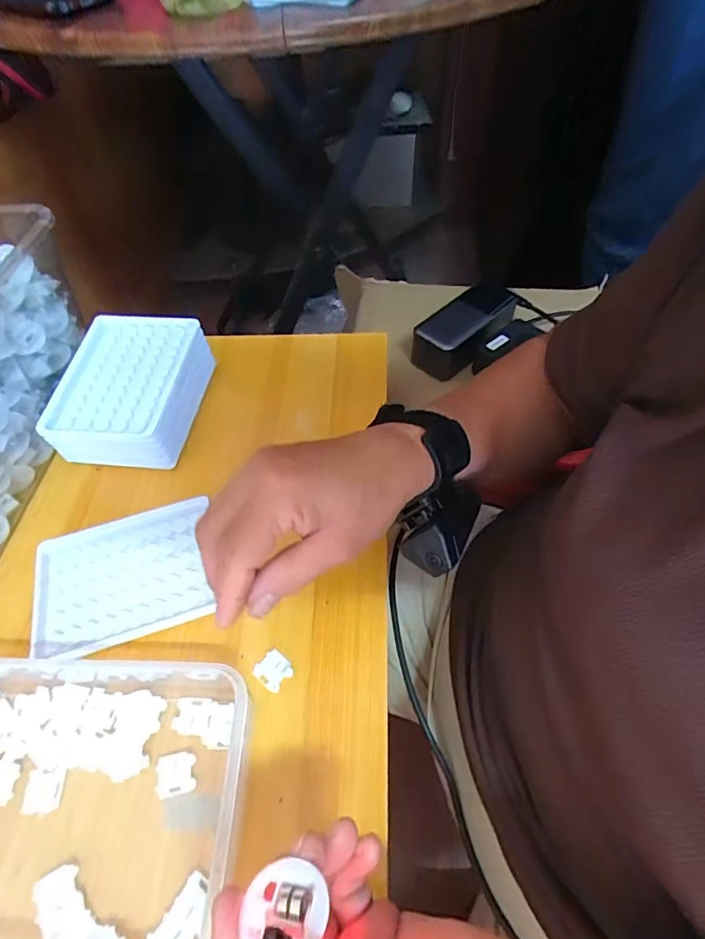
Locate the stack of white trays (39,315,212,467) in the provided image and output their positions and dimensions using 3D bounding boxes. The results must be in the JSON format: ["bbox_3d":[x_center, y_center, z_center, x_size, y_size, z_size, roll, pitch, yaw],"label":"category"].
[{"bbox_3d":[-0.184,-0.067,0.416,0.107,0.056,0.130,6,54,5],"label":"stack of white trays"}]

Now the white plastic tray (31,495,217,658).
[{"bbox_3d":[-0.165,0.076,0.349,0.118,0.009,0.094,-15,55,-10],"label":"white plastic tray"}]

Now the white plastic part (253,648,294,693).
[{"bbox_3d":[-0.050,0.128,0.309,0.021,0.004,0.020,34,61,23],"label":"white plastic part"}]

